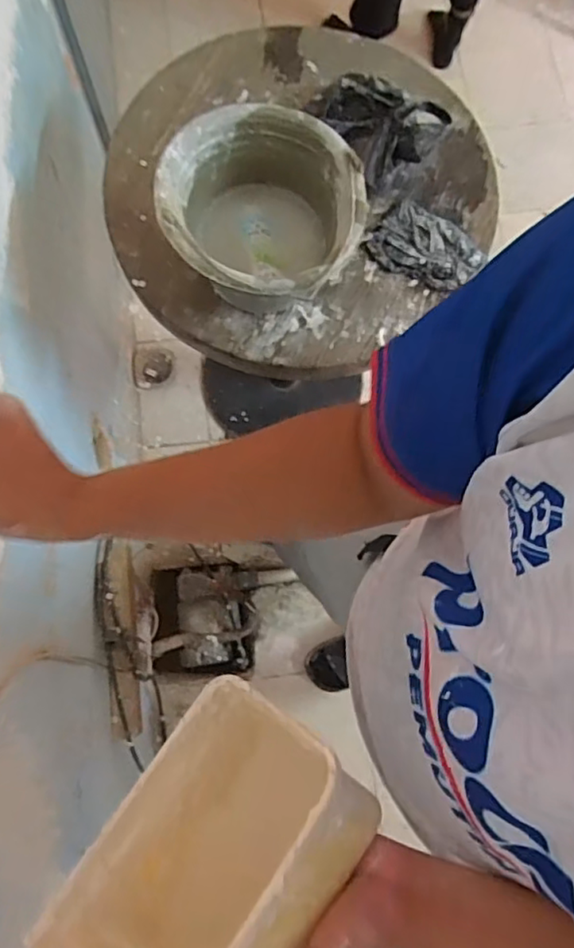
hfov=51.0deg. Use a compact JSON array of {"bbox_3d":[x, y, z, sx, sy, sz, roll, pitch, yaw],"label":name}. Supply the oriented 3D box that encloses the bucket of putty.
[{"bbox_3d":[-0.034,-0.314,0.788,0.240,0.163,0.235,0,76,-2],"label":"bucket of putty"}]

